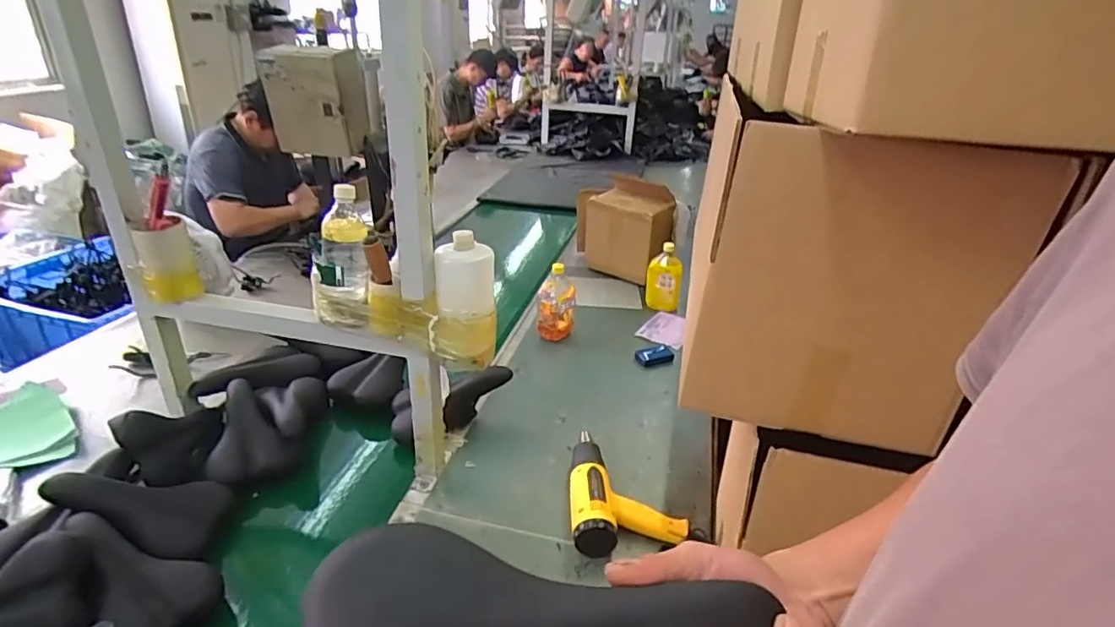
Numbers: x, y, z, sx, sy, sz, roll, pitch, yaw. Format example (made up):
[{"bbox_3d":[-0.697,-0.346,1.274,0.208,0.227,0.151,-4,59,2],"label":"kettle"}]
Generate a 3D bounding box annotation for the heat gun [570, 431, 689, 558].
[{"bbox_3d":[0.101,0.305,1.032,0.200,0.068,0.254,-3,28,-12],"label":"heat gun"}]

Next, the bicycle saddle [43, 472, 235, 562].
[{"bbox_3d":[-0.666,0.305,0.902,0.256,0.058,0.120,22,22,-19],"label":"bicycle saddle"}]

